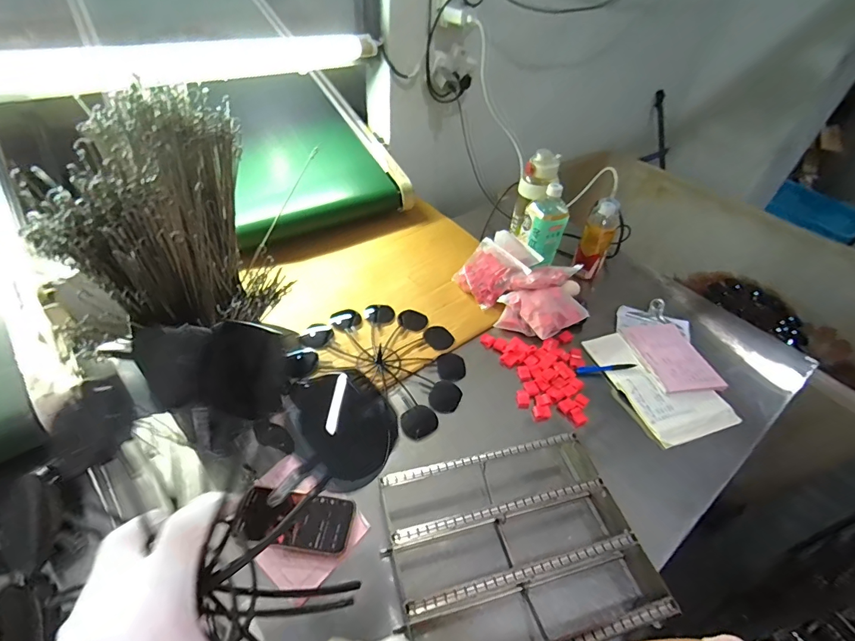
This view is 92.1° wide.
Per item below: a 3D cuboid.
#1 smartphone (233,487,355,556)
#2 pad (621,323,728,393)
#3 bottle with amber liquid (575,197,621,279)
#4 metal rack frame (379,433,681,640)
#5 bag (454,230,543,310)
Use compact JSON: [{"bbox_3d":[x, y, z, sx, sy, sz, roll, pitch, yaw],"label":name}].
[{"bbox_3d":[-0.179,0.276,0.569,0.145,0.009,0.072,6,44,1],"label":"smartphone"},{"bbox_3d":[0.490,0.071,0.828,0.128,0.014,0.177,-5,45,-11],"label":"pad"},{"bbox_3d":[0.399,-0.191,0.968,0.075,0.179,0.057,20,46,14],"label":"bottle with amber liquid"},{"bbox_3d":[0.112,0.295,0.541,0.308,0.065,0.236,-7,46,-13],"label":"metal rack frame"},{"bbox_3d":[0.154,-0.120,0.940,0.178,0.050,0.136,-37,59,-14],"label":"bag"}]

